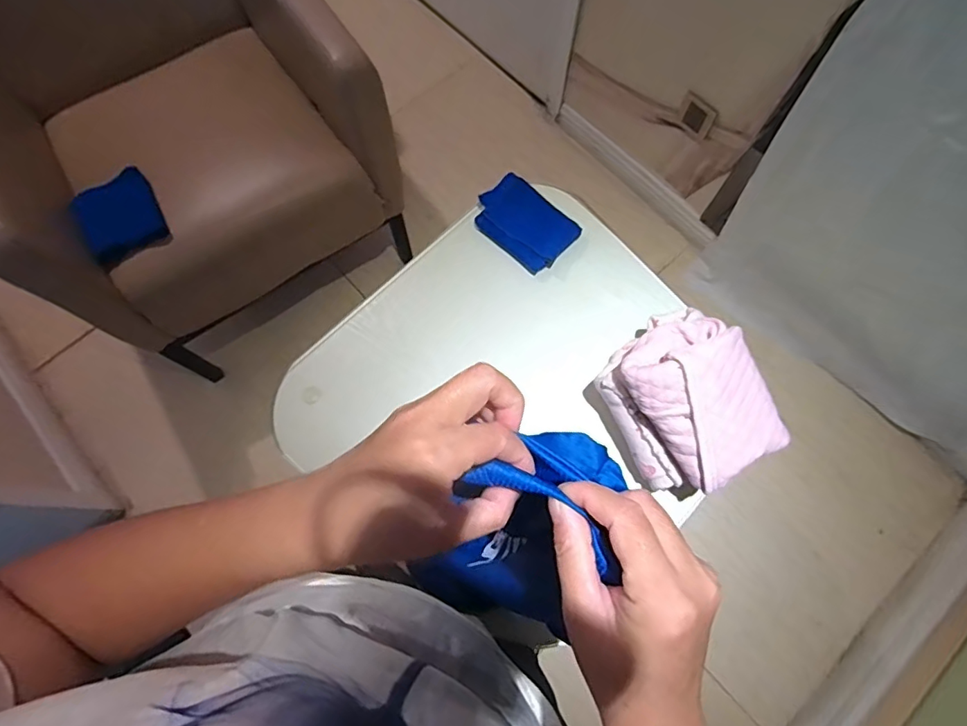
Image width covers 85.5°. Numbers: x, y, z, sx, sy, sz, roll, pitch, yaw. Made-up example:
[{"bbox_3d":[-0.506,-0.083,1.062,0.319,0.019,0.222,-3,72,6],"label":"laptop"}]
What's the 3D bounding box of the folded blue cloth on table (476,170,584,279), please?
[{"bbox_3d":[0.063,-0.216,0.813,0.146,0.022,0.103,42,77,12],"label":"folded blue cloth on table"}]

